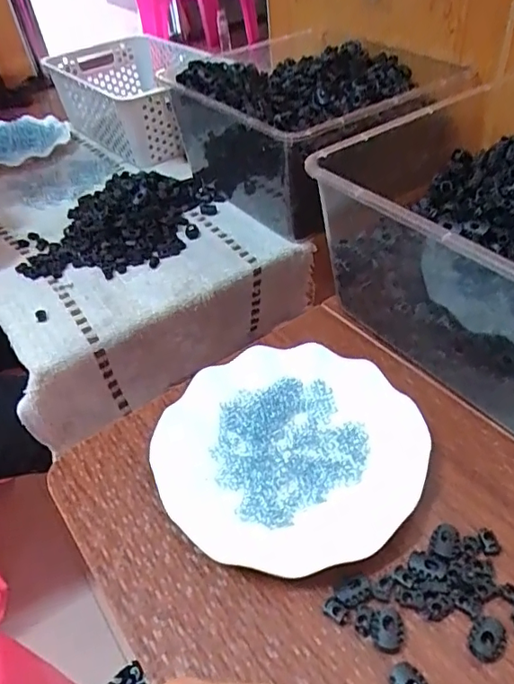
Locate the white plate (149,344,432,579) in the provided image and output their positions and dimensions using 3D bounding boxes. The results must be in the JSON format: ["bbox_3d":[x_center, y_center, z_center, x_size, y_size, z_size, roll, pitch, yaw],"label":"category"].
[{"bbox_3d":[0.023,0.075,0.382,0.171,0.025,0.176,-4,45,4],"label":"white plate"}]

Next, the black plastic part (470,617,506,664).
[{"bbox_3d":[0.127,0.164,0.292,0.017,0.011,0.021,20,51,25],"label":"black plastic part"}]

